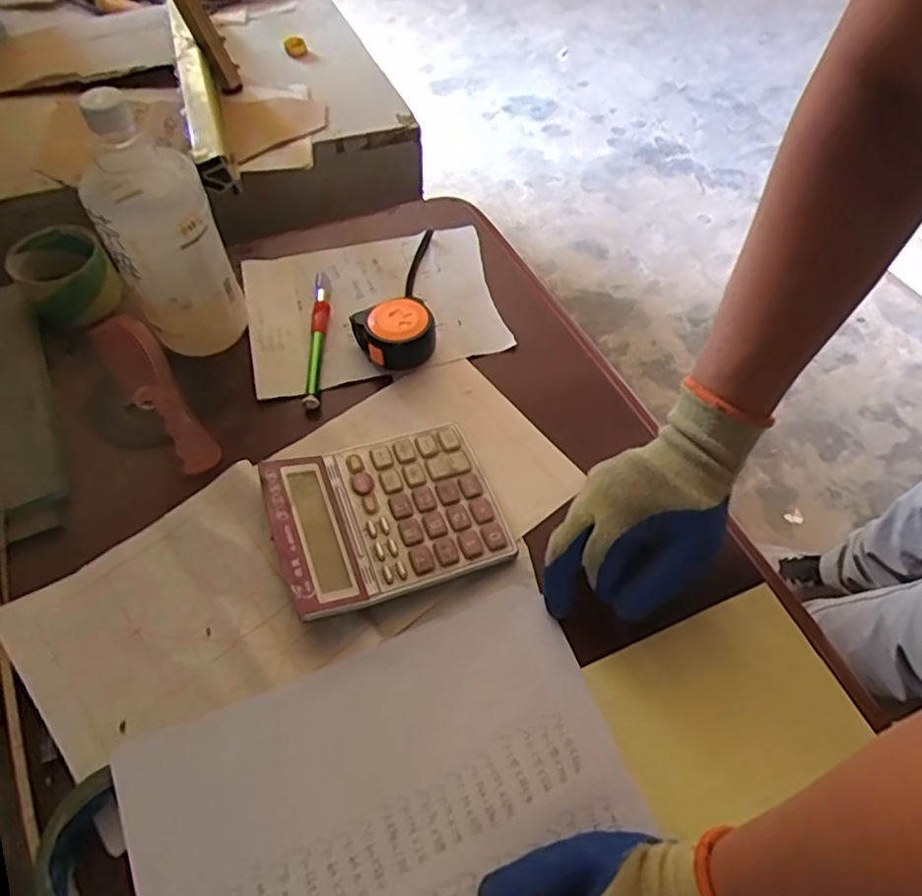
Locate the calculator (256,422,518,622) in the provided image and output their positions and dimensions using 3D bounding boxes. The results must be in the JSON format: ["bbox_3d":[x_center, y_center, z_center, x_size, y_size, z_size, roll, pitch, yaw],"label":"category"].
[{"bbox_3d":[-0.058,0.050,0.488,0.166,0.038,0.131,-19,60,-14],"label":"calculator"}]

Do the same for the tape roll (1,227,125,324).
[{"bbox_3d":[-0.378,-0.165,0.599,0.077,0.055,0.080,1,57,-2],"label":"tape roll"}]

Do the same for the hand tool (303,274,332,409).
[{"bbox_3d":[-0.136,-0.106,0.597,0.015,0.017,0.163,-1,57,-3],"label":"hand tool"}]

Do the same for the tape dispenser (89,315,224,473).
[{"bbox_3d":[-0.292,-0.044,0.562,0.076,0.018,0.205,-30,63,-20],"label":"tape dispenser"}]

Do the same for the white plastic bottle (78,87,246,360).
[{"bbox_3d":[-0.242,-0.170,0.514,0.082,0.217,0.068,-18,60,-13],"label":"white plastic bottle"}]

